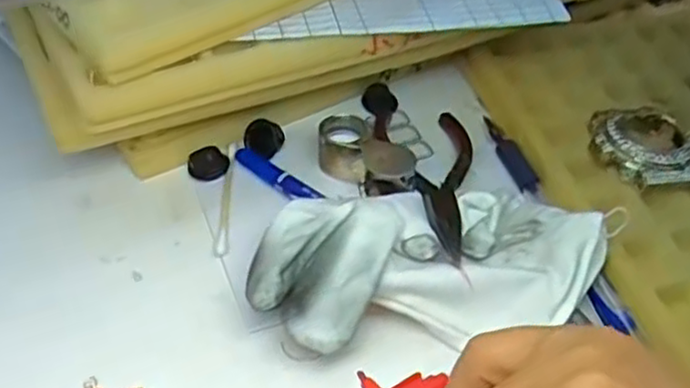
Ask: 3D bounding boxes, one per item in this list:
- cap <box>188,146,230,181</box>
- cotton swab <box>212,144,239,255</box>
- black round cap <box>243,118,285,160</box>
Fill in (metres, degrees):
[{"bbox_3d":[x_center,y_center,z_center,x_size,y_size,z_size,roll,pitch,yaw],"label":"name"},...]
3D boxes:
[{"bbox_3d":[-0.065,-0.015,0.331,0.019,0.010,0.014,-7,45,-11],"label":"cap"},{"bbox_3d":[-0.054,0.001,0.320,0.006,0.004,0.067,1,44,-3],"label":"cotton swab"},{"bbox_3d":[-0.039,-0.027,0.338,0.019,0.012,0.017,-3,44,-8],"label":"black round cap"}]

